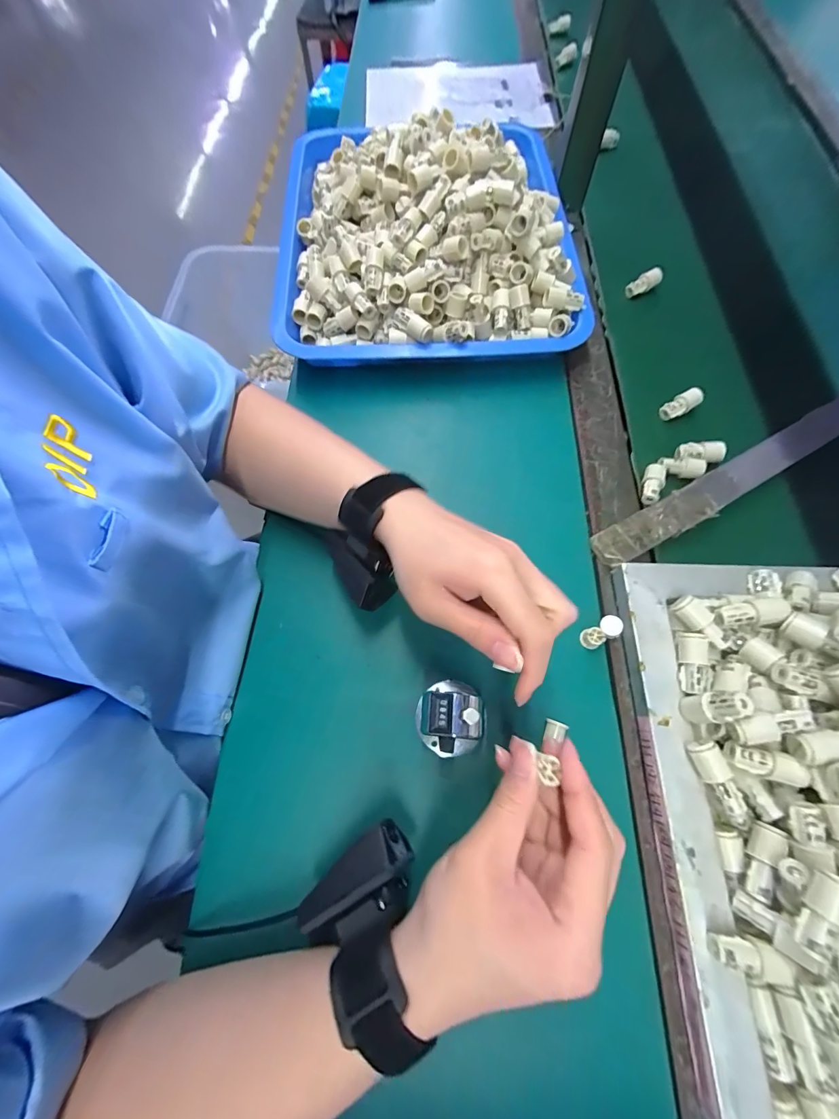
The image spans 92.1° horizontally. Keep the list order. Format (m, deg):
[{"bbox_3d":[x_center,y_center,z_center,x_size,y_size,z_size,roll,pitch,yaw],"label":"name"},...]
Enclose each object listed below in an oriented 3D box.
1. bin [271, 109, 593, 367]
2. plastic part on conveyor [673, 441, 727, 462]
[{"bbox_3d":[0.000,-0.402,0.463,0.330,0.102,0.400,-4,68,-1],"label":"bin"},{"bbox_3d":[0.280,-0.108,0.403,0.046,0.015,0.017,-1,68,0],"label":"plastic part on conveyor"}]

